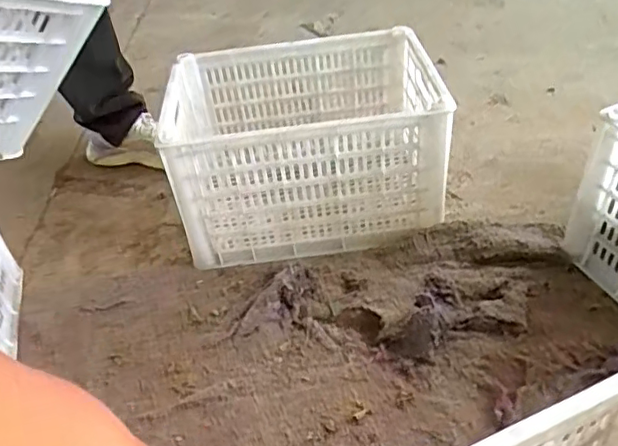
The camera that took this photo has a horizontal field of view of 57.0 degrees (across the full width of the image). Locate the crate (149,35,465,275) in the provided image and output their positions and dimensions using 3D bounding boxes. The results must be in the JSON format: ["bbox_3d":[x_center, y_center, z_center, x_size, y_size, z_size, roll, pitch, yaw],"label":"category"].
[{"bbox_3d":[-0.003,-0.156,1.087,0.457,0.268,0.345,-6,41,1],"label":"crate"}]

